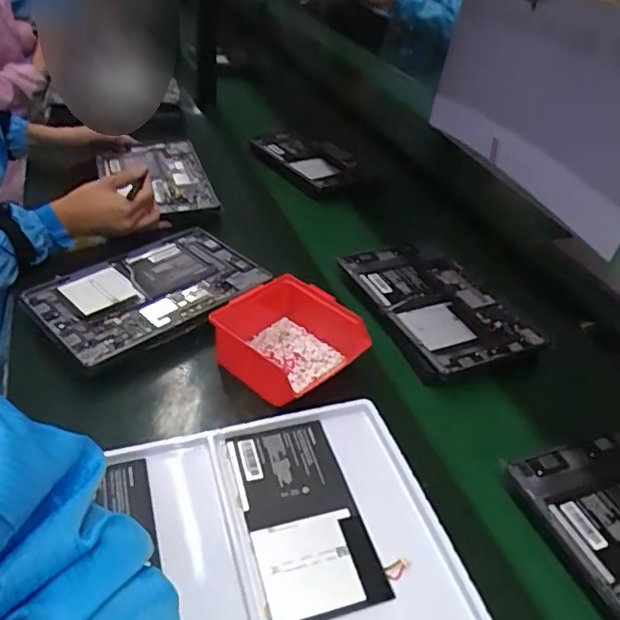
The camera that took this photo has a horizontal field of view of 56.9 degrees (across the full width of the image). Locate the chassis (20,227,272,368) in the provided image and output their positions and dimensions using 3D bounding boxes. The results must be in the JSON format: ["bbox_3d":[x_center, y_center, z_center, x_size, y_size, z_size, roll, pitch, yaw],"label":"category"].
[{"bbox_3d":[-0.197,-0.029,0.705,0.251,0.014,0.184,-28,48,-36],"label":"chassis"}]

